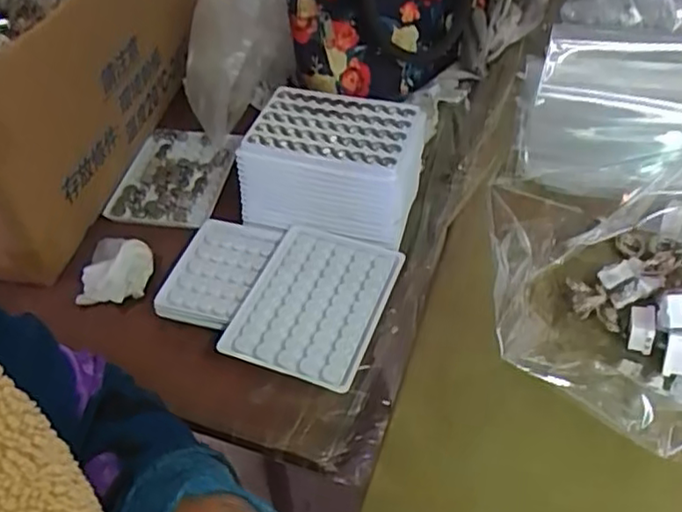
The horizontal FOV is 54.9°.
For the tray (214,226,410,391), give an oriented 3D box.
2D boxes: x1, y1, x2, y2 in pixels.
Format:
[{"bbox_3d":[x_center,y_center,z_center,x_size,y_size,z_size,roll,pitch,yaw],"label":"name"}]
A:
[{"bbox_3d":[-0.020,0.033,0.467,0.094,0.010,0.125,16,49,13],"label":"tray"}]

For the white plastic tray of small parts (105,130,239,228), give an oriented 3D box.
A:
[{"bbox_3d":[-0.151,-0.075,0.594,0.090,0.008,0.120,8,47,9],"label":"white plastic tray of small parts"}]

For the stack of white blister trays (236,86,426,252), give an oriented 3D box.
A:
[{"bbox_3d":[-0.005,-0.071,0.526,0.133,0.075,0.097,11,45,16],"label":"stack of white blister trays"}]

